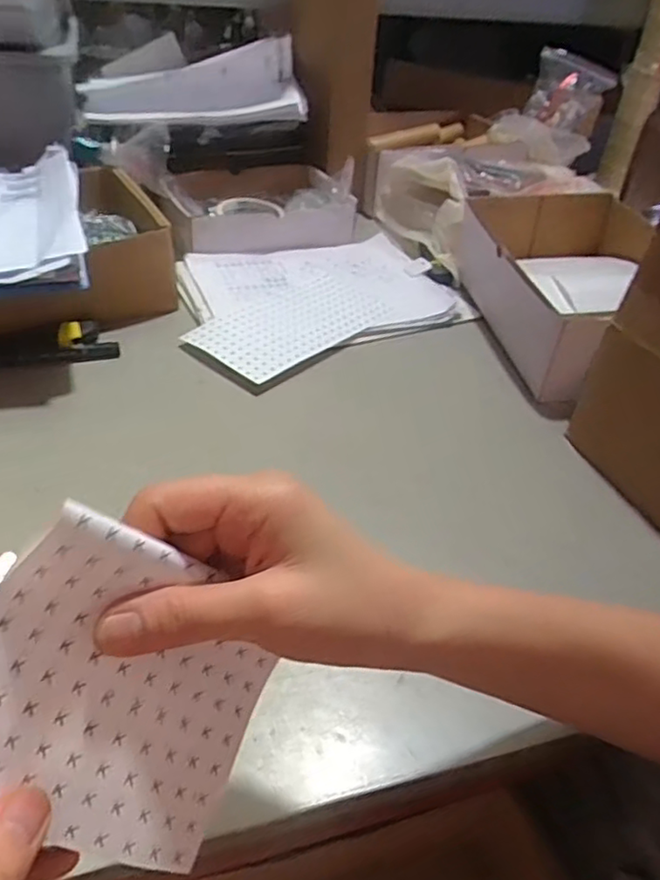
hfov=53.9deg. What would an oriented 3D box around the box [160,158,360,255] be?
[{"bbox_3d":[-0.104,-0.341,0.922,0.251,0.071,0.180,-11,42,-19],"label":"box"}]

